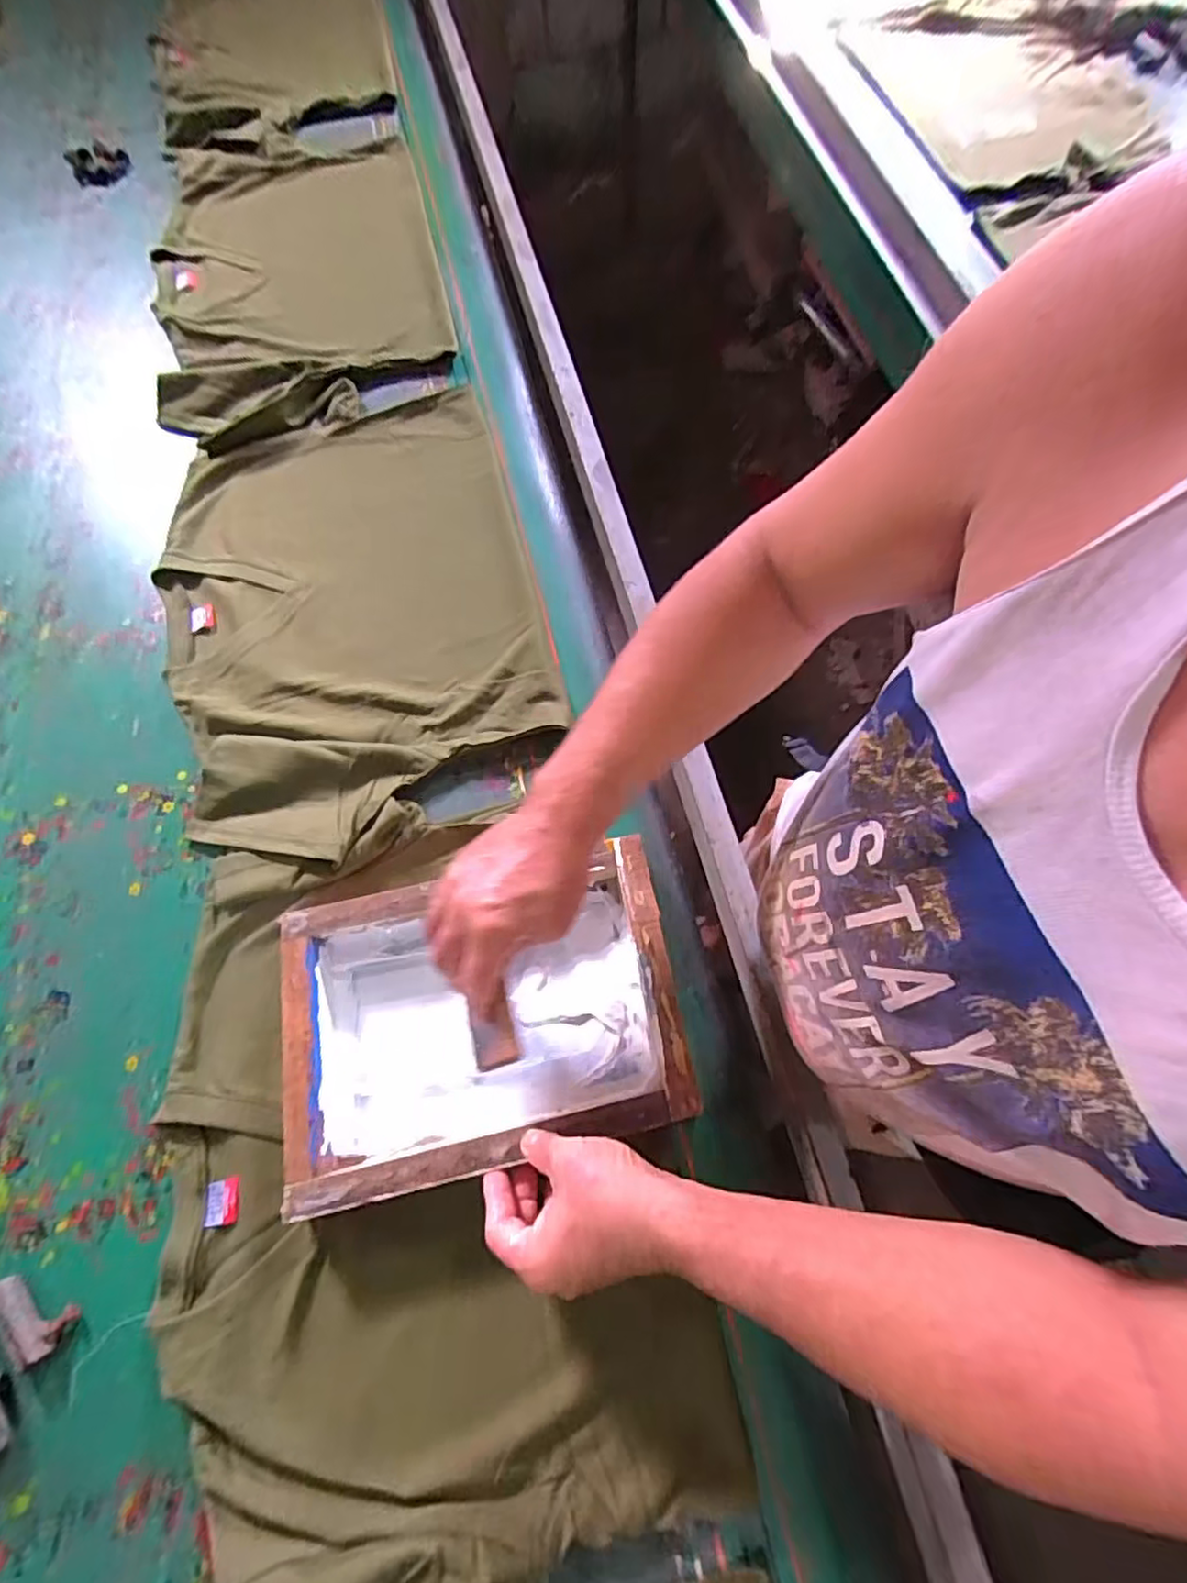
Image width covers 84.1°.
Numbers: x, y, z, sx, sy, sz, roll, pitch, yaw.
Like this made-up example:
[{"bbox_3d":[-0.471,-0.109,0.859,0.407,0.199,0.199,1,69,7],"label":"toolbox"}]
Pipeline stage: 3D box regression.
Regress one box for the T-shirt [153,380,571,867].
[{"bbox_3d":[-0.258,-0.204,0.706,0.376,0.030,0.557,-16,69,-7],"label":"T-shirt"}]

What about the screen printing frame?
[{"bbox_3d":[-0.088,0.178,0.532,0.303,0.053,0.215,-11,69,-5],"label":"screen printing frame"}]

